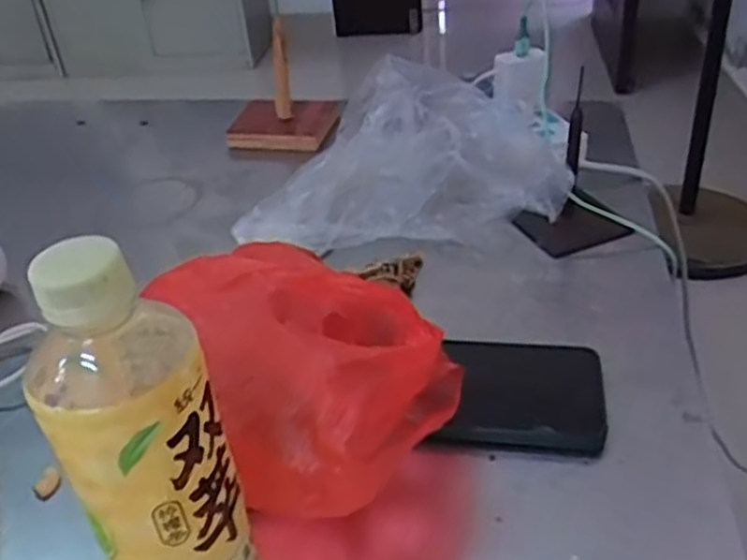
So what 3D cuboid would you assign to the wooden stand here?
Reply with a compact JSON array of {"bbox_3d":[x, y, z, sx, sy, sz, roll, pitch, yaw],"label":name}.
[{"bbox_3d":[-0.096,-0.199,0.787,0.111,0.114,0.081,4,36,13],"label":"wooden stand"}]

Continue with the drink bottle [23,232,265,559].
[{"bbox_3d":[-0.090,0.074,0.306,0.056,0.204,0.067,-24,40,-23],"label":"drink bottle"}]

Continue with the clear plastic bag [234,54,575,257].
[{"bbox_3d":[0.026,-0.108,0.632,0.279,0.116,0.147,-4,35,2],"label":"clear plastic bag"}]

